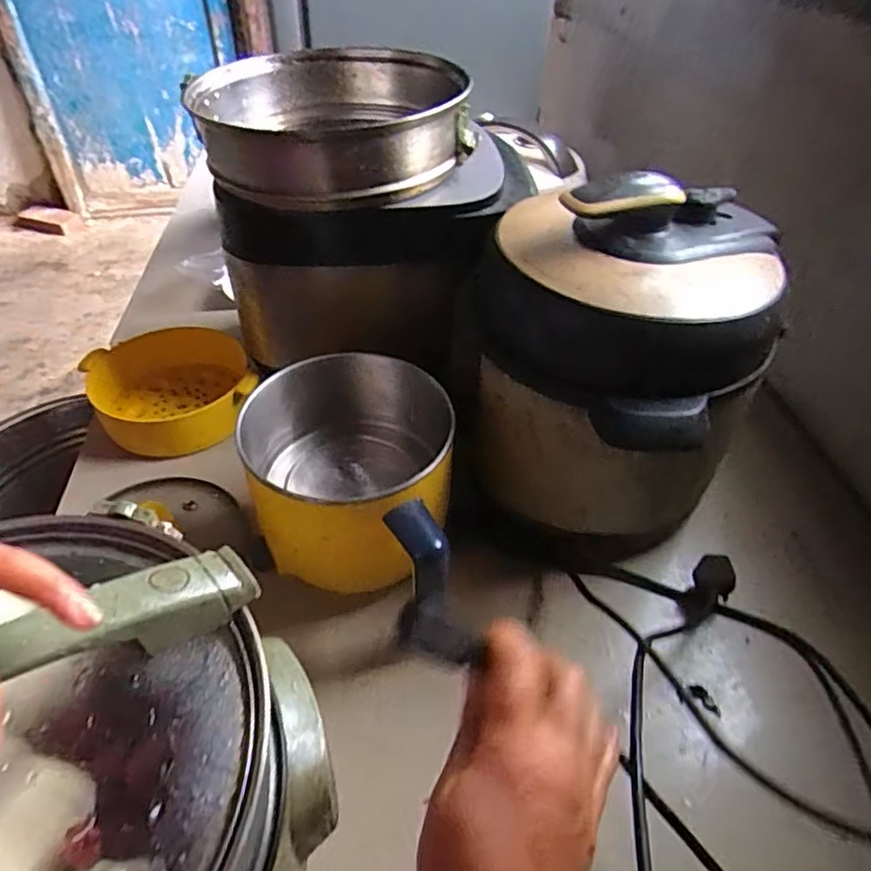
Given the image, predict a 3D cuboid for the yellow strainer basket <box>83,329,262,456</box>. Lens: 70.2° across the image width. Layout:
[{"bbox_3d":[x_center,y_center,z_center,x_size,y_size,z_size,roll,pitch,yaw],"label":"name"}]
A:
[{"bbox_3d":[-0.291,-0.051,0.692,0.165,0.053,0.162,-16,47,-18],"label":"yellow strainer basket"}]

